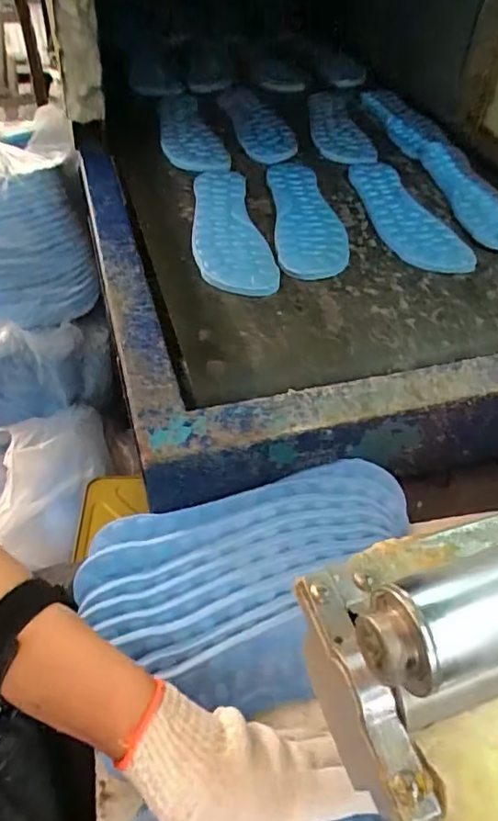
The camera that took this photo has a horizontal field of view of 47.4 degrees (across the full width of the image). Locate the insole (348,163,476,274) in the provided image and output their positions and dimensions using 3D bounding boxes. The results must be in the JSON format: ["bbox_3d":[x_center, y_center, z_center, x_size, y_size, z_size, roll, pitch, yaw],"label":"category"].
[{"bbox_3d":[0.190,-0.254,0.716,0.085,0.014,0.271,-7,47,-6],"label":"insole"}]

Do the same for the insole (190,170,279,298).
[{"bbox_3d":[-0.028,-0.216,0.650,0.081,0.014,0.257,-8,49,-8],"label":"insole"}]

